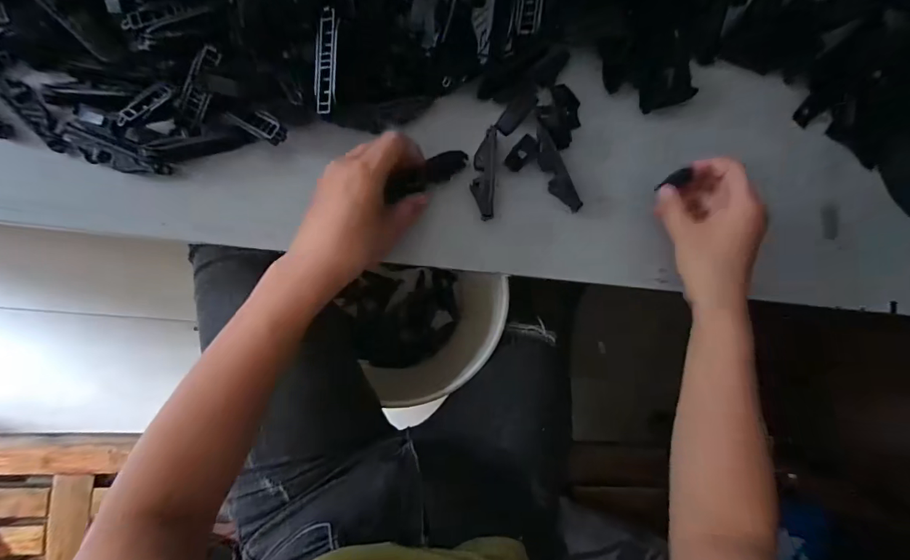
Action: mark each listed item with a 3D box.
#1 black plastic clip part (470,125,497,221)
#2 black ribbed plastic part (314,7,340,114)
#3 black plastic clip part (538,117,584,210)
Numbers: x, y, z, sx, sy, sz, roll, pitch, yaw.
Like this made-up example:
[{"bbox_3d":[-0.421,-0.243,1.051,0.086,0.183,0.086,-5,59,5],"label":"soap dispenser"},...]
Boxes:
[{"bbox_3d":[0.027,-0.093,0.372,0.021,0.014,0.080,9,85,-8],"label":"black plastic clip part"},{"bbox_3d":[-0.096,-0.162,0.319,0.017,0.012,0.072,4,99,-8],"label":"black ribbed plastic part"},{"bbox_3d":[0.088,-0.098,0.379,0.018,0.012,0.082,-24,90,-10],"label":"black plastic clip part"}]

